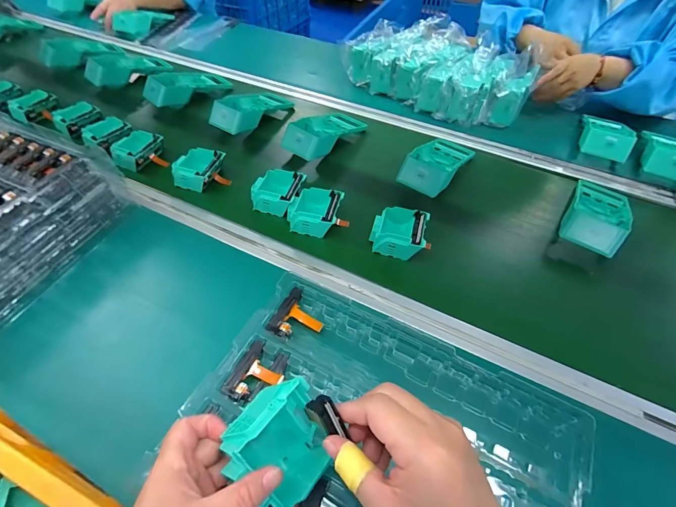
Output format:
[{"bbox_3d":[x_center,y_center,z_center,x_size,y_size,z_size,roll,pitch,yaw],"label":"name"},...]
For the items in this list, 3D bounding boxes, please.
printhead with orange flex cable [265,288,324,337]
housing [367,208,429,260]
[{"bbox_3d":[-0.047,0.080,0.426,0.057,0.013,0.066,20,56,18],"label":"printhead with orange flex cable"},{"bbox_3d":[0.097,-0.033,0.523,0.085,0.040,0.081,14,55,14],"label":"housing"}]

